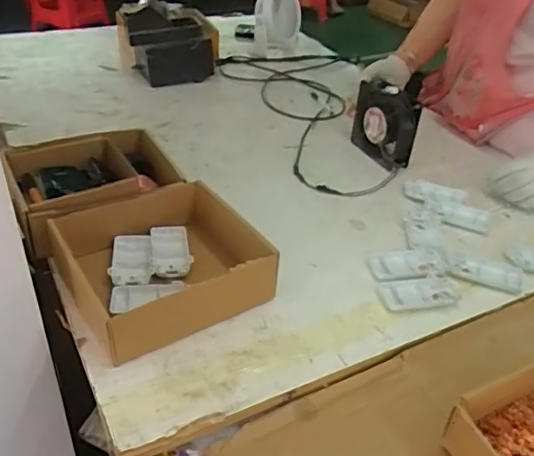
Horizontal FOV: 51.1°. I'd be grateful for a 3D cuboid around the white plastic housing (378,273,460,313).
[{"bbox_3d":[0.188,0.081,0.690,0.101,0.008,0.047,-6,39,-14],"label":"white plastic housing"}]

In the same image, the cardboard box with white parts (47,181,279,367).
[{"bbox_3d":[-0.120,0.037,0.646,0.198,0.073,0.196,-19,44,-27],"label":"cardboard box with white parts"}]

